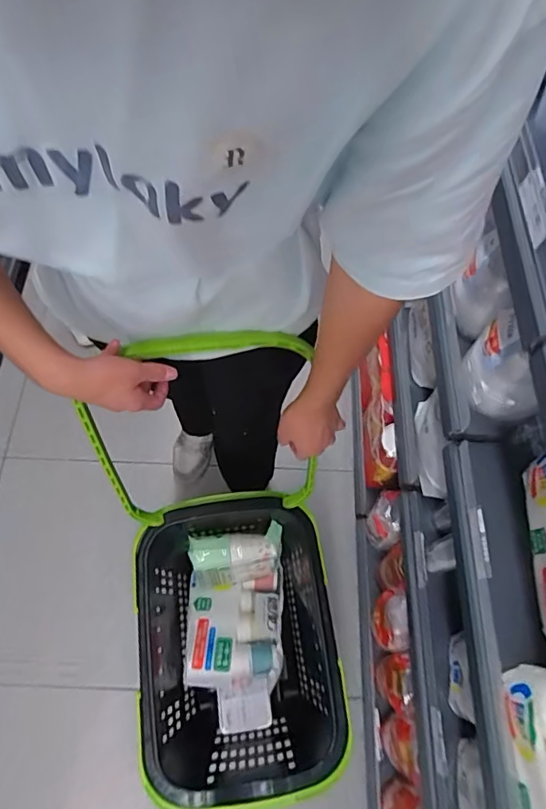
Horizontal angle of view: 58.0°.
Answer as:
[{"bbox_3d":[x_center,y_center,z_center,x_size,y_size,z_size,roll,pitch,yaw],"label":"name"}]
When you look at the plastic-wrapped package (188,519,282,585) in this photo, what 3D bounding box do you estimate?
[{"bbox_3d":[-0.082,0.361,1.163,0.194,0.238,0.089,-9,66,-6],"label":"plastic-wrapped package"}]

